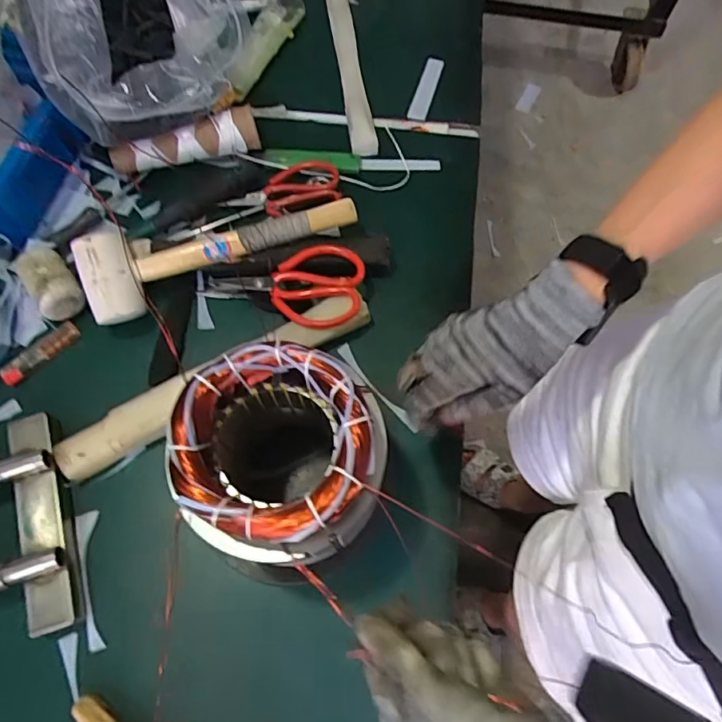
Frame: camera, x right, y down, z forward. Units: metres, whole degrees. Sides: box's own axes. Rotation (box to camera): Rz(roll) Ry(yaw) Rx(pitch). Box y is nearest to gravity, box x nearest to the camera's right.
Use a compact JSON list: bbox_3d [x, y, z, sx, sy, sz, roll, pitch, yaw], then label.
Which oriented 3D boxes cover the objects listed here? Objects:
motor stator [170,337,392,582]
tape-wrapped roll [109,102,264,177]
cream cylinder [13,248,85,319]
[{"bbox_3d":[-0.055,0.088,0.439,0.135,0.196,0.138,-11,69,-4],"label":"motor stator"},{"bbox_3d":[-0.206,-0.255,0.634,0.176,0.037,0.049,-25,70,-9],"label":"tape-wrapped roll"},{"bbox_3d":[-0.334,-0.084,0.572,0.048,0.041,0.083,-35,73,-12],"label":"cream cylinder"}]

